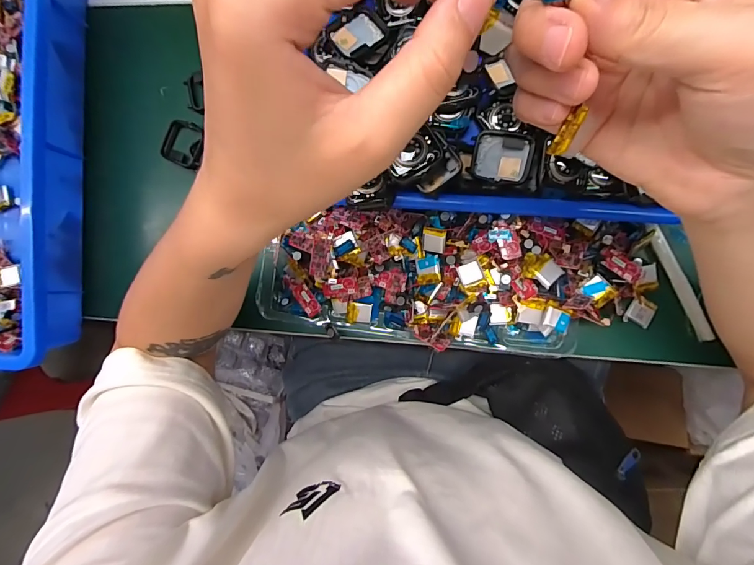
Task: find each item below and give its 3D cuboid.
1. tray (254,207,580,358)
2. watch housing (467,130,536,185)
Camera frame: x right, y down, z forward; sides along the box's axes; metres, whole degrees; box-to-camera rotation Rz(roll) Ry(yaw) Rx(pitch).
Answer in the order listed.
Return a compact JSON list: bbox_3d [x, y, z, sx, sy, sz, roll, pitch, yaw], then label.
[{"bbox_3d":[0.036,-0.001,0.316,0.246,0.037,0.106,3,89,6],"label":"tray"},{"bbox_3d":[0.094,-0.094,0.296,0.043,0.007,0.036,11,90,7],"label":"watch housing"}]

